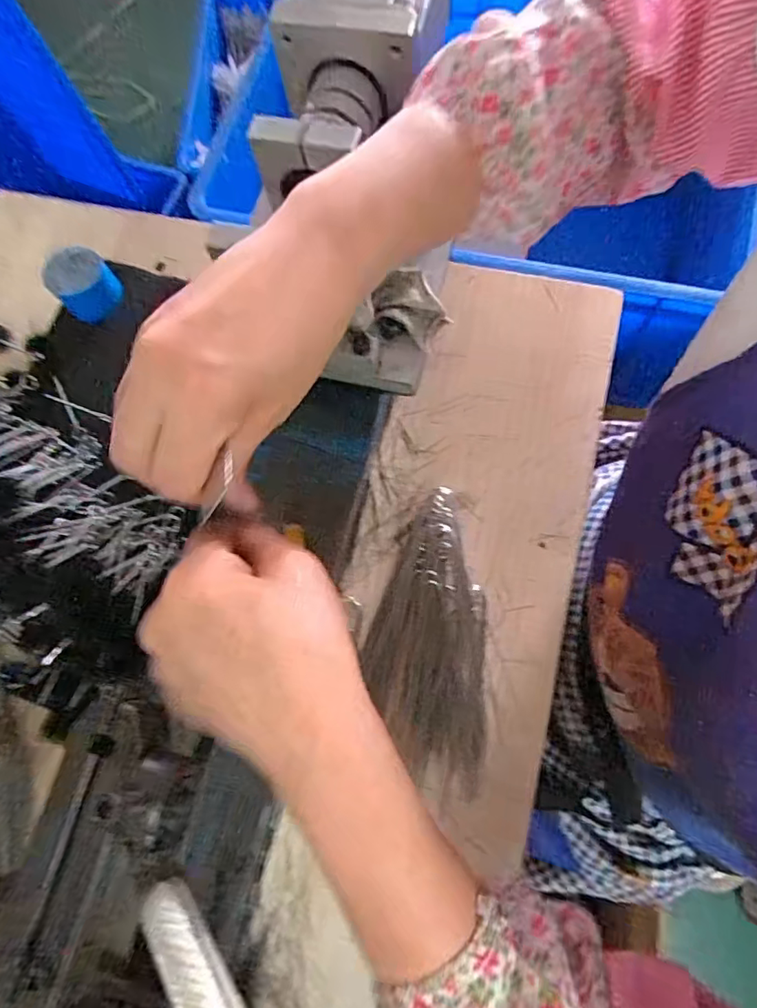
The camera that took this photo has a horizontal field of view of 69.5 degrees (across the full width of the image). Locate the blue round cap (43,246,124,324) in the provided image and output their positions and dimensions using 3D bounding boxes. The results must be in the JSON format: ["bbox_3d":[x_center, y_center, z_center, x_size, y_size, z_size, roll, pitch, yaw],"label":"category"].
[{"bbox_3d":[-0.251,-0.188,0.466,0.050,0.040,0.043,-34,75,-6],"label":"blue round cap"}]

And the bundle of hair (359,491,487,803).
[{"bbox_3d":[0.035,0.088,0.384,0.080,0.017,0.192,1,75,7],"label":"bundle of hair"}]

